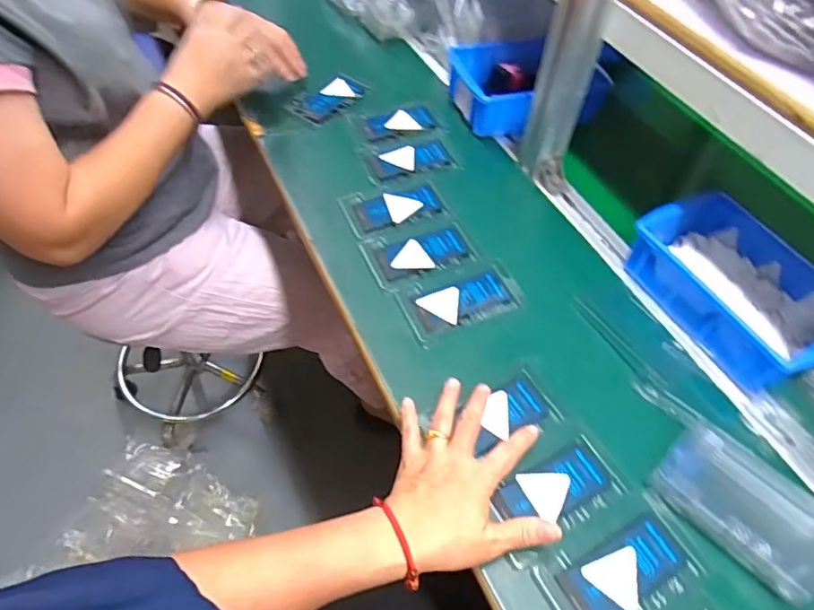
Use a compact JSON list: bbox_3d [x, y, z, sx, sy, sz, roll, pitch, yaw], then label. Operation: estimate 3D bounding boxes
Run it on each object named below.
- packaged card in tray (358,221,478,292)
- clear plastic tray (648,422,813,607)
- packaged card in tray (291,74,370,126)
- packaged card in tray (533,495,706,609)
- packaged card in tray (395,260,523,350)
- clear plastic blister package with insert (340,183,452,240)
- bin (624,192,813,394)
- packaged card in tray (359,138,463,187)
[{"bbox_3d":[0.015,-0.059,0.606,0.118,0.004,0.072,-19,57,-16],"label":"packaged card in tray"},{"bbox_3d":[0.276,0.164,0.441,0.130,0.031,0.084,36,60,21],"label":"clear plastic tray"},{"bbox_3d":[-0.108,-0.293,0.766,0.060,0.008,0.121,31,58,18],"label":"packaged card in tray"},{"bbox_3d":[0.167,0.207,0.419,0.119,0.006,0.070,-23,59,-19],"label":"packaged card in tray"},{"bbox_3d":[0.058,-0.010,0.573,0.127,0.004,0.068,-22,58,-18],"label":"packaged card in tray"},{"bbox_3d":[-0.014,-0.117,0.649,0.119,0.007,0.070,-16,57,-15],"label":"clear plastic blister package with insert"},{"bbox_3d":[0.347,-0.020,0.566,0.144,0.058,0.208,-26,59,-20],"label":"bin"},{"bbox_3d":[0.003,-0.189,0.701,0.116,0.007,0.075,-15,56,-14],"label":"packaged card in tray"}]

